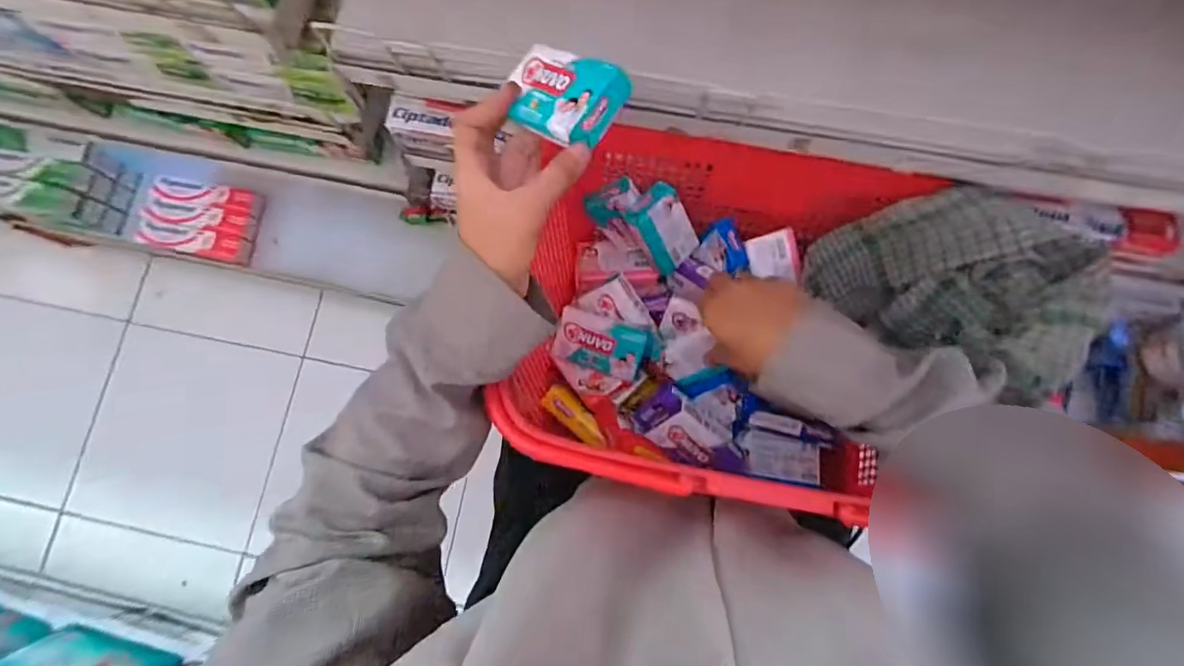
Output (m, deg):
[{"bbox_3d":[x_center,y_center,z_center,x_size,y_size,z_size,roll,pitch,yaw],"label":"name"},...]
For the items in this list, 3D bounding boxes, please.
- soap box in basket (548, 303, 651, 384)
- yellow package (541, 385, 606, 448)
[{"bbox_3d":[0.009,0.011,0.486,0.085,0.023,0.054,19,108,15],"label":"soap box in basket"},{"bbox_3d":[-0.018,0.079,0.500,0.026,0.024,0.085,-44,54,-5],"label":"yellow package"}]

